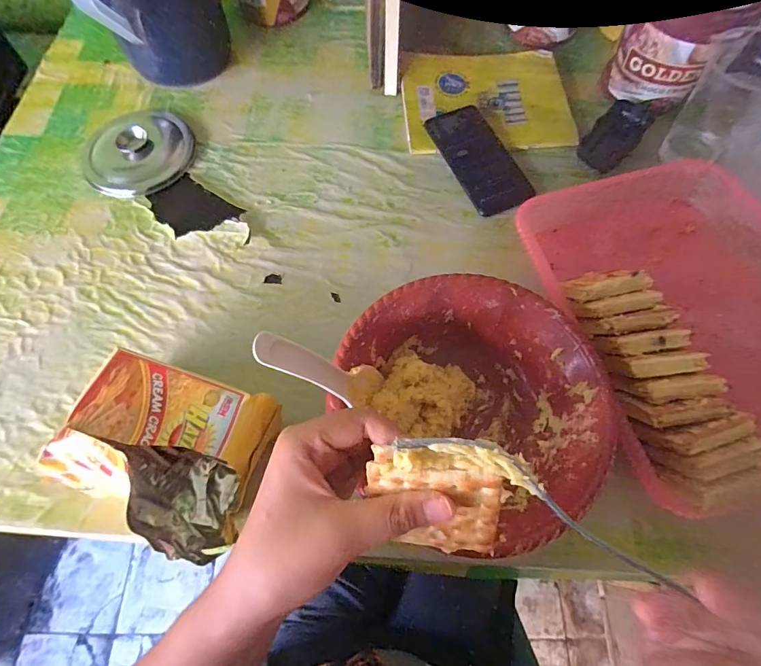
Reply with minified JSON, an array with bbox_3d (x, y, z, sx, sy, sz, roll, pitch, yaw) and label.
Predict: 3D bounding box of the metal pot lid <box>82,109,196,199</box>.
[{"bbox_3d":[-0.296,-0.225,0.499,0.128,0.028,0.131,0,68,0],"label":"metal pot lid"}]

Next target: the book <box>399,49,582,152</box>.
[{"bbox_3d":[0.134,-0.301,0.530,0.202,0.014,0.163,-2,68,-1],"label":"book"}]

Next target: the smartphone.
[{"bbox_3d":[0.116,-0.208,0.490,0.070,0.014,0.153,-20,69,-8],"label":"smartphone"}]

